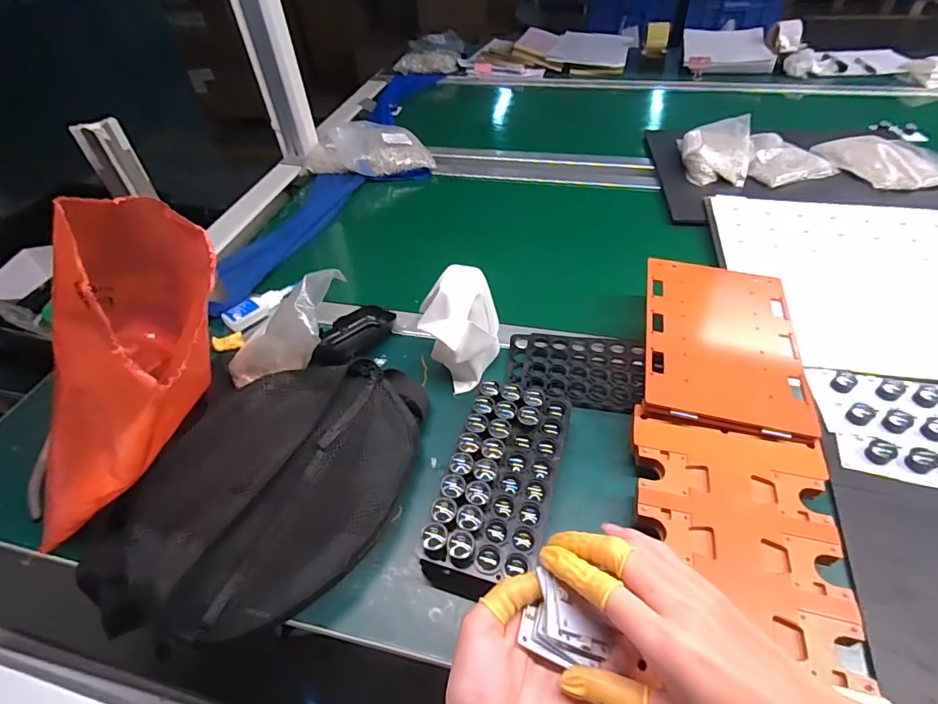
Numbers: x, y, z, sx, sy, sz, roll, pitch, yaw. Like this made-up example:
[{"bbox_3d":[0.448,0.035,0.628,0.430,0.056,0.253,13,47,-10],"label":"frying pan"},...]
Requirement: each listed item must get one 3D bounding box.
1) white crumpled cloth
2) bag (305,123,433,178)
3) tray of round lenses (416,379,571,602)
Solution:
[{"bbox_3d":[-0.011,-0.028,0.544,0.081,0.118,0.075,-37,54,-27],"label":"white crumpled cloth"},{"bbox_3d":[-0.213,-0.423,0.978,0.250,0.055,0.182,-12,47,-7],"label":"bag"},{"bbox_3d":[0.031,0.123,0.447,0.096,0.049,0.200,13,49,15],"label":"tray of round lenses"}]

